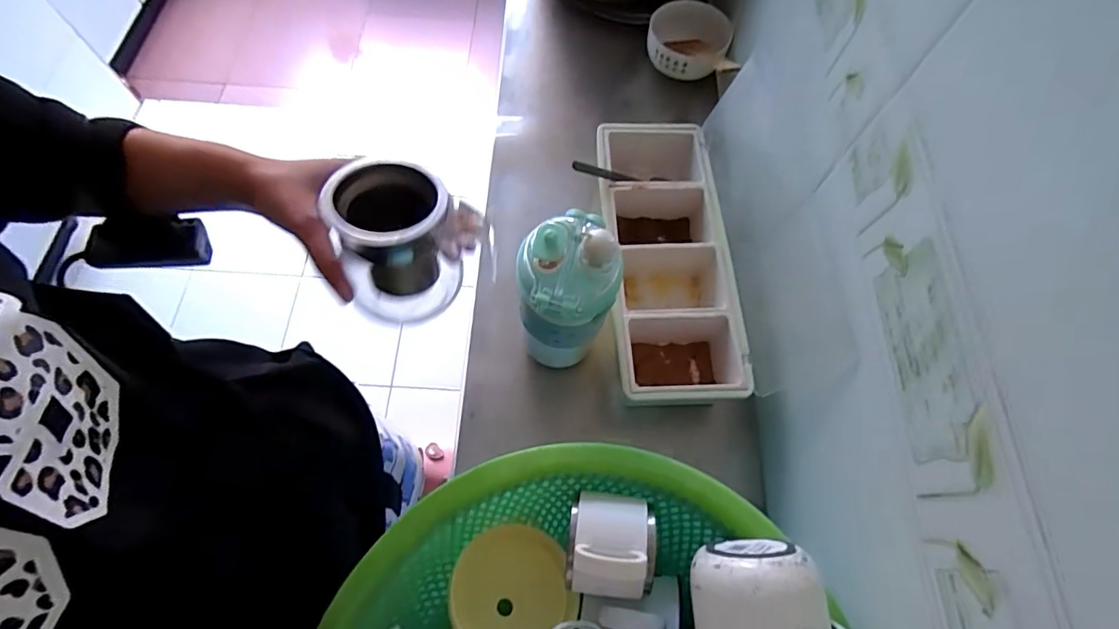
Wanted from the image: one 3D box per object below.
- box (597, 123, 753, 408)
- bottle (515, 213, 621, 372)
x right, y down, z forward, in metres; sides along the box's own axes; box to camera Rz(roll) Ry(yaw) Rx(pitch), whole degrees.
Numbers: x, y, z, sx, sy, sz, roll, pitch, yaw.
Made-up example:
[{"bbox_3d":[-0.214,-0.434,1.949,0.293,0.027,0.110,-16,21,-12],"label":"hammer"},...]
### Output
[{"bbox_3d":[0.107,-0.054,0.552,0.123,0.092,0.311,-1,67,-3],"label":"box"},{"bbox_3d":[0.004,-0.017,0.444,0.077,0.183,0.082,1,67,-2],"label":"bottle"}]

